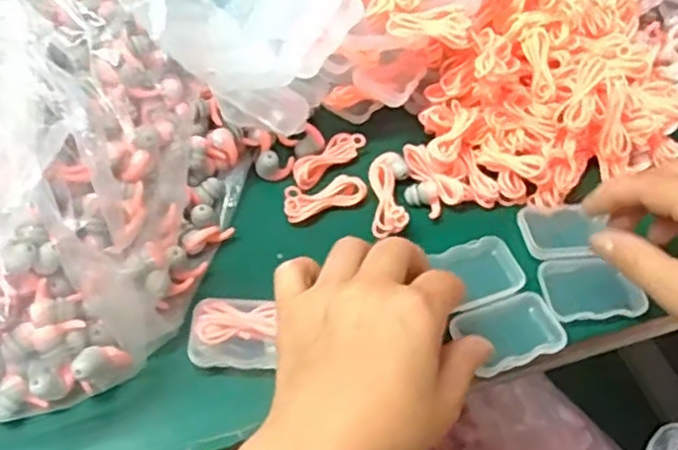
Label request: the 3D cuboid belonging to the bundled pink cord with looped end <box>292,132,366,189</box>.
[{"bbox_3d":[-0.007,-0.041,0.438,0.017,0.009,0.055,40,59,22],"label":"bundled pink cord with looped end"}]

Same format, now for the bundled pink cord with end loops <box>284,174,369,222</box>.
[{"bbox_3d":[-0.008,-0.016,0.416,0.050,0.008,0.019,-13,55,-15],"label":"bundled pink cord with end loops"}]

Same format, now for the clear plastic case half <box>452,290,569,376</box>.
[{"bbox_3d":[0.089,0.057,0.374,0.051,0.013,0.035,-18,57,-18],"label":"clear plastic case half"}]

